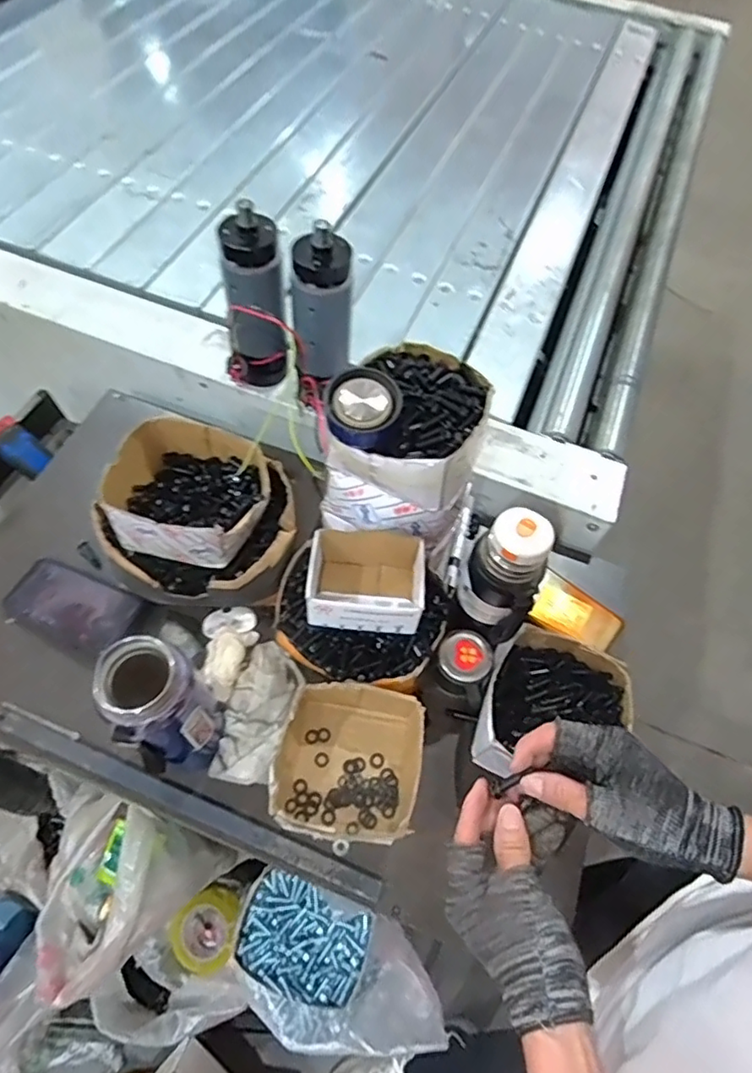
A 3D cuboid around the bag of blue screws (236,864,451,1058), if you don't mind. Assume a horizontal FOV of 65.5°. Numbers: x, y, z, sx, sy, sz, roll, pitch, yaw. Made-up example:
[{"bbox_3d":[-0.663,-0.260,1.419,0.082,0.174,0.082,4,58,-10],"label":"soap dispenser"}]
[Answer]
[{"bbox_3d":[-0.053,0.606,0.805,0.290,0.086,0.179,20,61,7],"label":"bag of blue screws"}]

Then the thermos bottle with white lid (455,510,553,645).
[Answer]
[{"bbox_3d":[0.132,0.046,0.606,0.083,0.176,0.064,40,65,17],"label":"thermos bottle with white lid"}]

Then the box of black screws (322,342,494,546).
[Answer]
[{"bbox_3d":[0.039,-0.095,0.635,0.134,0.159,0.159,27,62,10],"label":"box of black screws"}]

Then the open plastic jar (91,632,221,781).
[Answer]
[{"bbox_3d":[-0.190,0.168,0.550,0.070,0.220,0.083,-13,63,-11],"label":"open plastic jar"}]

